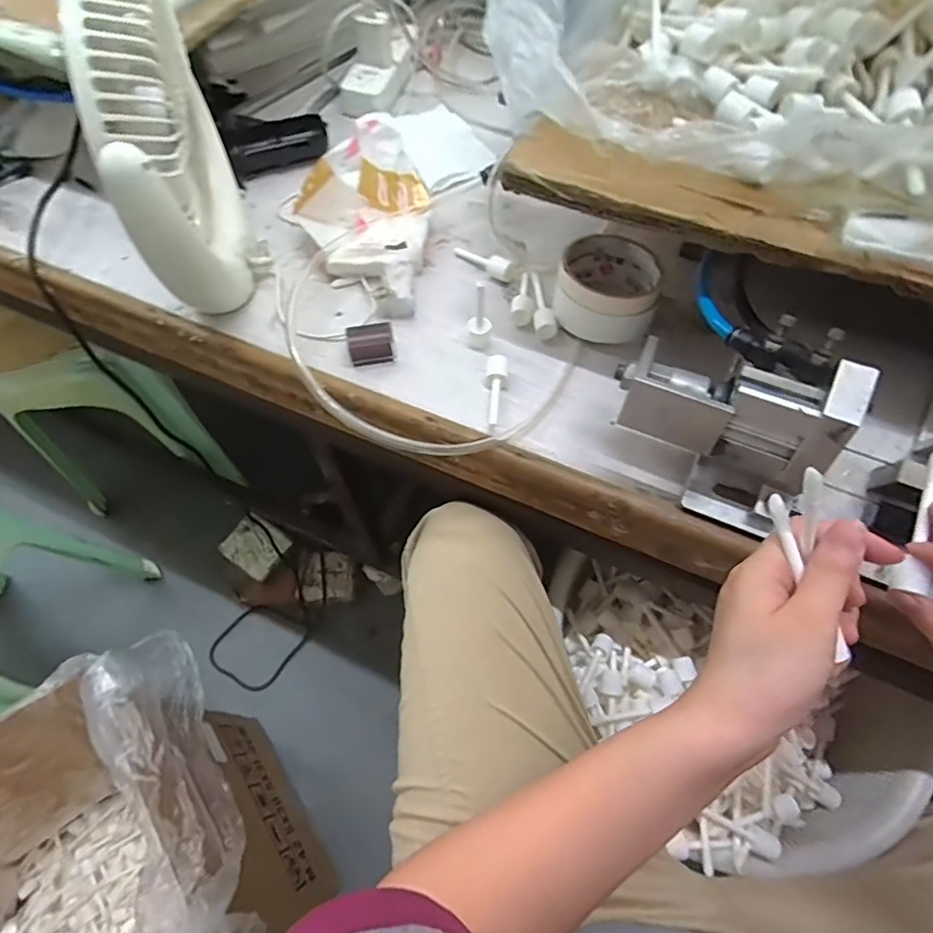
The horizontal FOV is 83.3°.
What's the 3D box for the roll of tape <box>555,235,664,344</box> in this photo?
[{"bbox_3d":[0.122,-0.157,0.452,0.083,0.044,0.091,17,63,9],"label":"roll of tape"}]

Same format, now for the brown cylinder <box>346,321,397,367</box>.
[{"bbox_3d":[-0.079,-0.103,0.441,0.039,0.023,0.027,-15,63,-8],"label":"brown cylinder"}]

